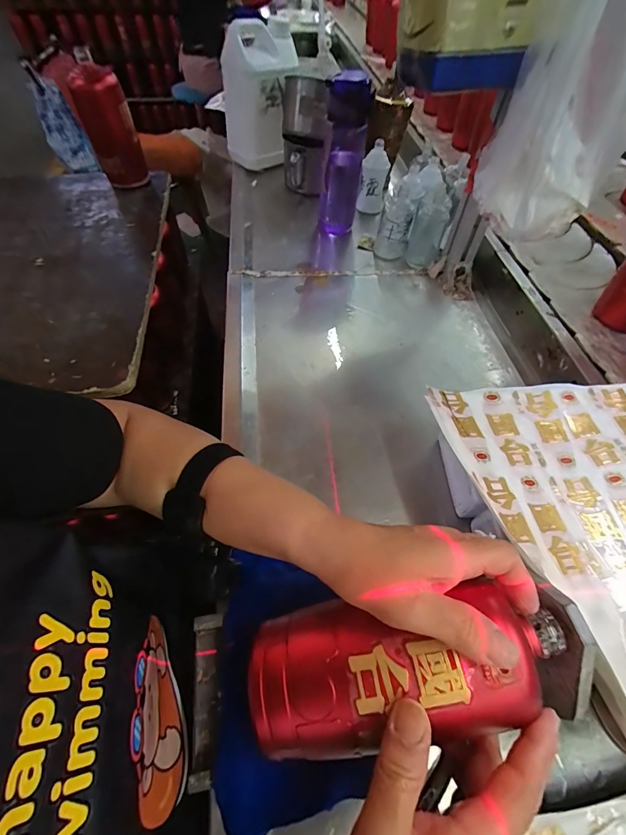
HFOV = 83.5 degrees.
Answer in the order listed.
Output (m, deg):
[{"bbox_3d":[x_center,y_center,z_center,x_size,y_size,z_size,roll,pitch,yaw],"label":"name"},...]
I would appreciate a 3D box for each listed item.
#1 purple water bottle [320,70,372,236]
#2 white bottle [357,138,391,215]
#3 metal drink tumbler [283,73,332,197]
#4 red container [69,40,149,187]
[{"bbox_3d":[0.050,-0.435,0.606,0.072,0.214,0.060,6,56,3],"label":"purple water bottle"},{"bbox_3d":[0.119,-0.462,0.688,0.051,0.114,0.041,6,56,3],"label":"white bottle"},{"bbox_3d":[-0.015,-0.556,0.708,0.091,0.173,0.081,-1,56,-1],"label":"metal drink tumbler"},{"bbox_3d":[-0.367,-0.528,0.627,0.078,0.159,0.095,-24,60,-16],"label":"red container"}]

